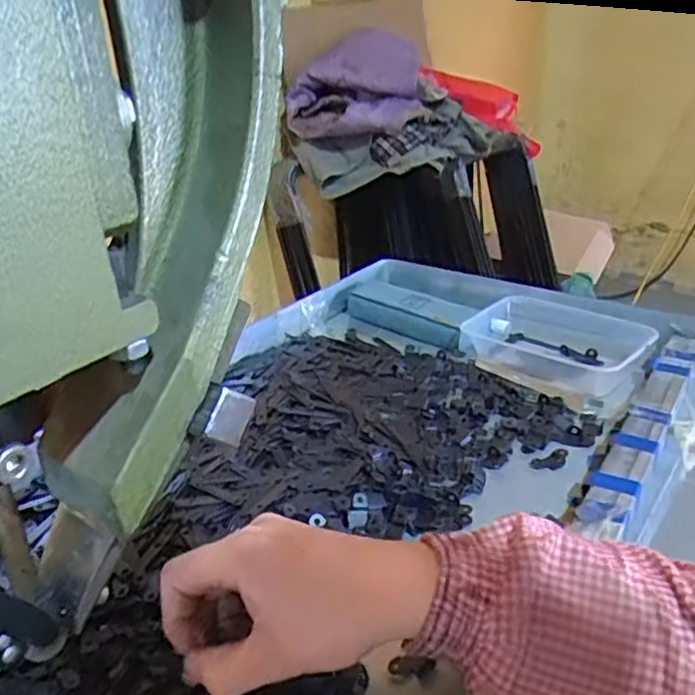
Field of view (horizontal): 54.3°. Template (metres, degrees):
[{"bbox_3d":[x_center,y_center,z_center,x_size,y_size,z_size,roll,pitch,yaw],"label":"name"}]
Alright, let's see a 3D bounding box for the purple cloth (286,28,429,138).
[{"bbox_3d":[0.013,-0.577,1.491,0.304,0.206,0.093,7,29,12],"label":"purple cloth"}]

